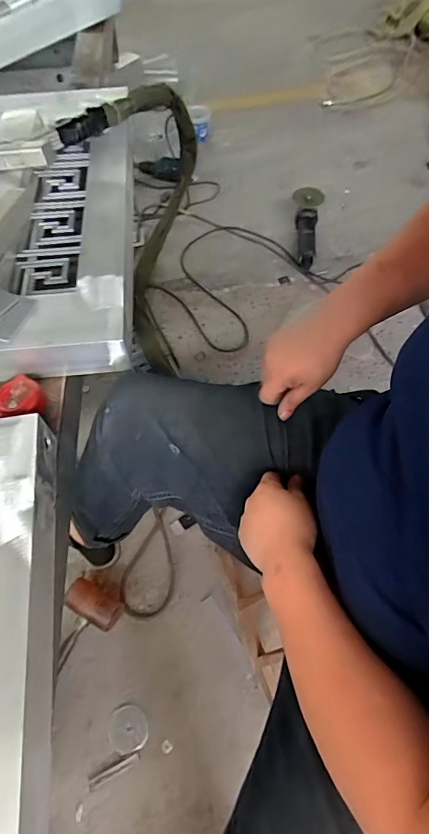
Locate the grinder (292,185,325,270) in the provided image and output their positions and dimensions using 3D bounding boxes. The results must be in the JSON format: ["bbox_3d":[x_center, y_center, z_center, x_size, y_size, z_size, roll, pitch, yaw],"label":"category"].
[{"bbox_3d":[0.313,-0.669,1.480,0.111,0.080,0.391,10,61,7],"label":"grinder"}]

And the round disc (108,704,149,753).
[{"bbox_3d":[-0.156,0.562,0.774,0.066,0.004,0.068,0,60,1],"label":"round disc"}]

